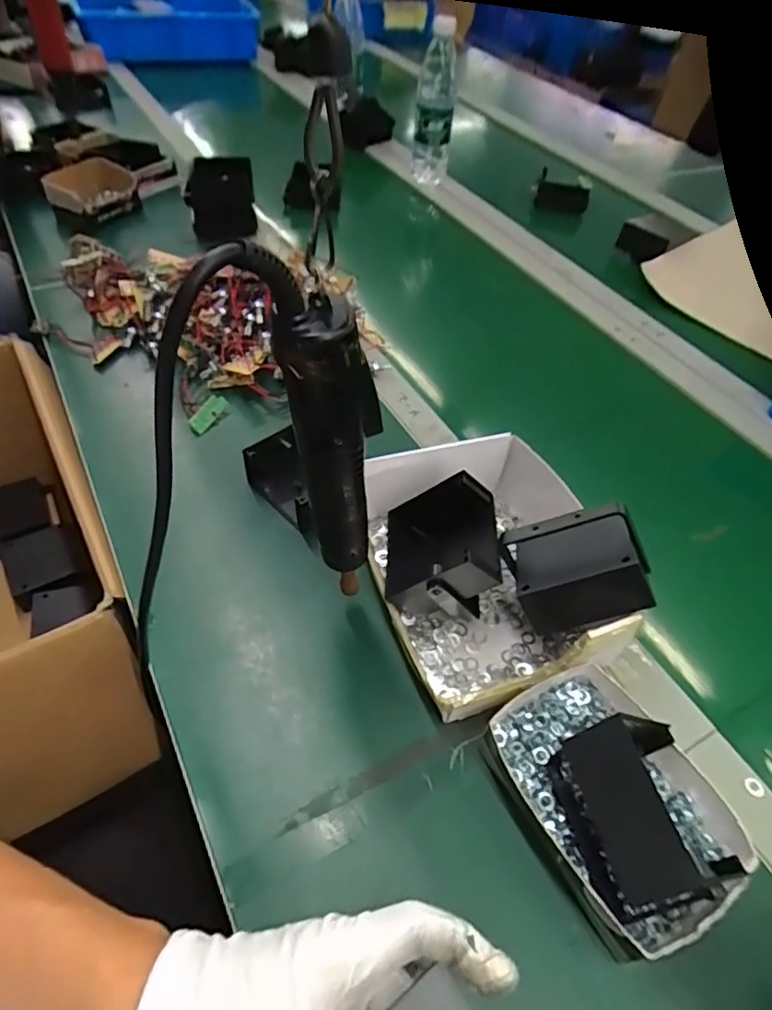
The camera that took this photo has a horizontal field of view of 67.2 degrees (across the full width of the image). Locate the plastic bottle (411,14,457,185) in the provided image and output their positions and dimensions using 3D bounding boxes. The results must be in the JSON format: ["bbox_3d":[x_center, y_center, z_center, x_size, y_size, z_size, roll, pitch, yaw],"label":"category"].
[{"bbox_3d":[0.084,-0.658,0.980,0.069,0.222,0.064,6,50,-1],"label":"plastic bottle"}]

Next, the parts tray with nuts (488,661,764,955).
[{"bbox_3d":[0.141,0.182,0.368,0.108,0.046,0.148,-20,55,-22],"label":"parts tray with nuts"}]

